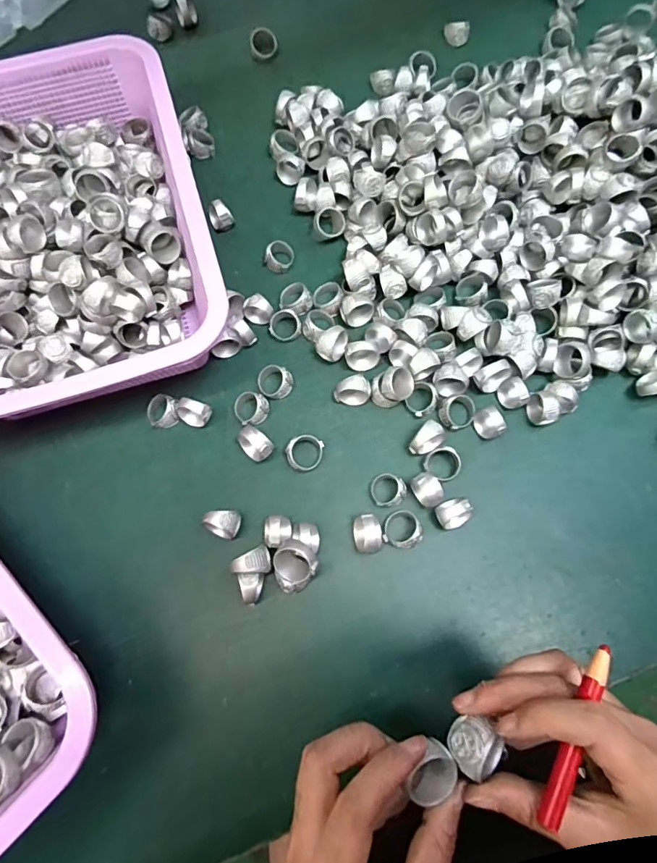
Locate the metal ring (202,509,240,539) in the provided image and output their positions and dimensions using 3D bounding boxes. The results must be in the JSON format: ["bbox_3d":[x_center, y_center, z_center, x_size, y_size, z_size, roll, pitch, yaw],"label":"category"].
[{"bbox_3d":[-0.073,0.063,0.348,0.023,0.023,0.019,21,74,7],"label":"metal ring"}]

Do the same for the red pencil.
[{"bbox_3d":[0.103,0.124,0.206,0.007,0.008,0.073,24,82,6],"label":"red pencil"}]

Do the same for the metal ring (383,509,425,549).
[{"bbox_3d":[0.052,0.070,0.348,0.026,0.017,0.027,0,73,1],"label":"metal ring"}]

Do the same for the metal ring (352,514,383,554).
[{"bbox_3d":[0.028,0.070,0.344,0.019,0.023,0.025,-3,73,0],"label":"metal ring"}]

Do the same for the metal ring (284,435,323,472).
[{"bbox_3d":[-0.018,0.016,0.369,0.026,0.013,0.026,0,73,1],"label":"metal ring"}]

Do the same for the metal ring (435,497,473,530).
[{"bbox_3d":[0.087,0.058,0.350,0.024,0.020,0.019,-16,73,-4],"label":"metal ring"}]

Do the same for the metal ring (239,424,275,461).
[{"bbox_3d":[-0.053,0.008,0.366,0.020,0.023,0.029,-38,76,-10],"label":"metal ring"}]

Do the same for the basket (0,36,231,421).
[{"bbox_3d":[-0.209,-0.155,0.391,0.221,0.075,0.297,-16,73,-4],"label":"basket"}]

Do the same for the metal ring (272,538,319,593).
[{"bbox_3d":[-0.023,0.090,0.335,0.029,0.029,0.031,0,73,1],"label":"metal ring"}]

